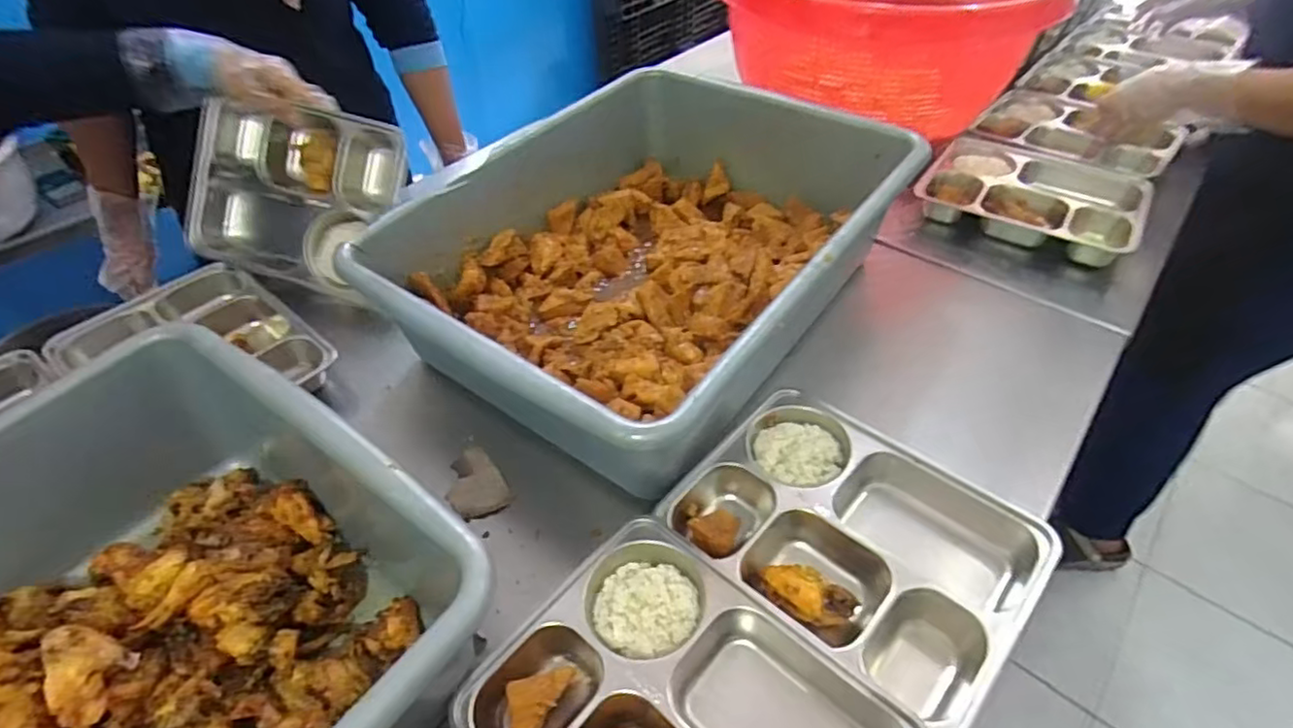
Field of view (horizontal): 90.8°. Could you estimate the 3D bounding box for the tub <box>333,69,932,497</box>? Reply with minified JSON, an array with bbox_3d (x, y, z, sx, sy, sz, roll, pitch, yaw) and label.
[{"bbox_3d":[-0.007,-0.157,0.797,0.504,0.166,0.610,28,53,27],"label":"tub"}]

